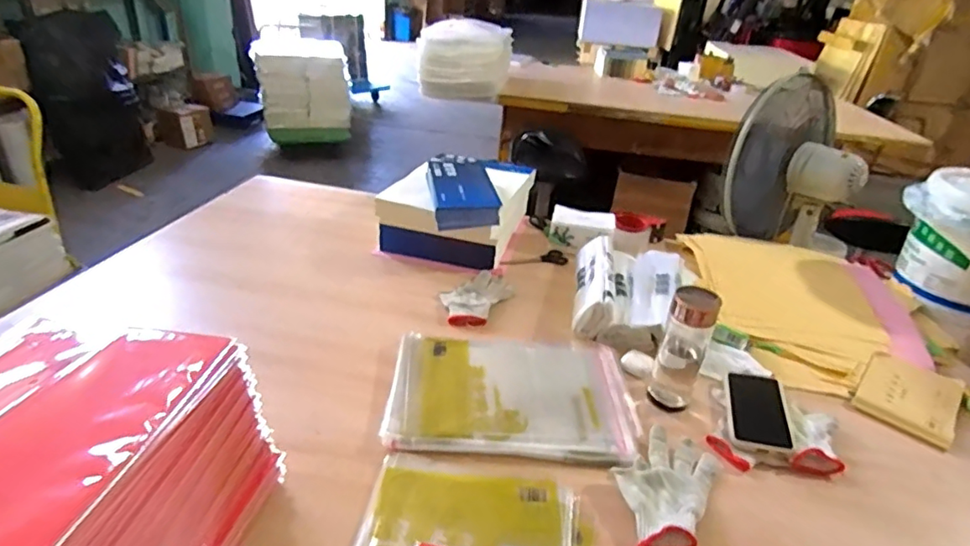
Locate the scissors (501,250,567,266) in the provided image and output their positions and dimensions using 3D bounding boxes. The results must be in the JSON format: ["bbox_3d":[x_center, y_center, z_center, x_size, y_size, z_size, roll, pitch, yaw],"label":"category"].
[{"bbox_3d":[0.106,-0.030,1.232,0.157,0.016,0.050,-3,30,-15],"label":"scissors"}]

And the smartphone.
[{"bbox_3d":[0.408,0.207,0.822,0.082,0.011,0.167,2,30,17],"label":"smartphone"}]

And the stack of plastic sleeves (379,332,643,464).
[{"bbox_3d":[0.040,0.177,0.840,0.351,0.025,0.257,4,29,-1],"label":"stack of plastic sleeves"}]

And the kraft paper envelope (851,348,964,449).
[{"bbox_3d":[0.693,0.201,0.898,0.131,0.020,0.189,27,36,34],"label":"kraft paper envelope"}]

